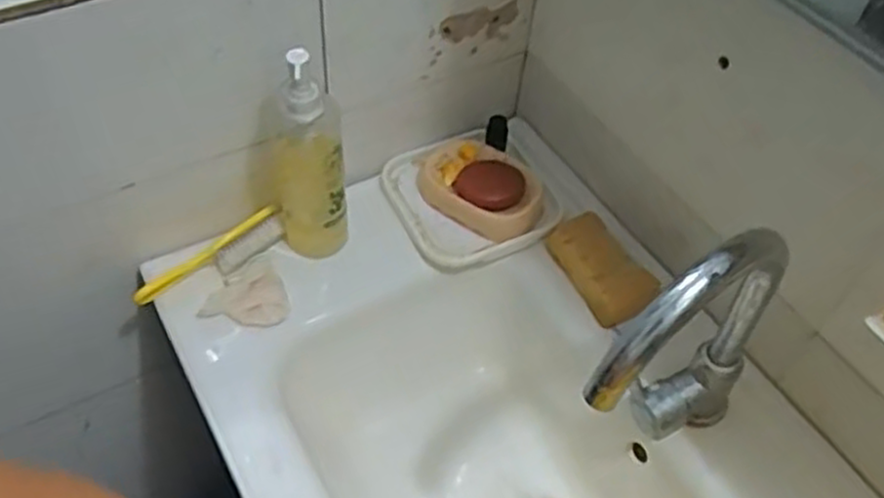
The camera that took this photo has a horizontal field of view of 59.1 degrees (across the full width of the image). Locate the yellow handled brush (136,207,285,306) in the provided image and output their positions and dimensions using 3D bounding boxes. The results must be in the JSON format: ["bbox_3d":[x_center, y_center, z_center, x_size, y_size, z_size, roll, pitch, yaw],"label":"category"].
[{"bbox_3d":[-0.230,0.005,0.772,0.157,0.022,0.036,-28,59,-24],"label":"yellow handled brush"}]

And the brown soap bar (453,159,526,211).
[{"bbox_3d":[0.051,-0.068,0.833,0.073,0.017,0.054,17,82,15],"label":"brown soap bar"}]

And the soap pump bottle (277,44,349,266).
[{"bbox_3d":[-0.127,-0.082,0.737,0.062,0.260,0.053,-8,53,-10],"label":"soap pump bottle"}]

